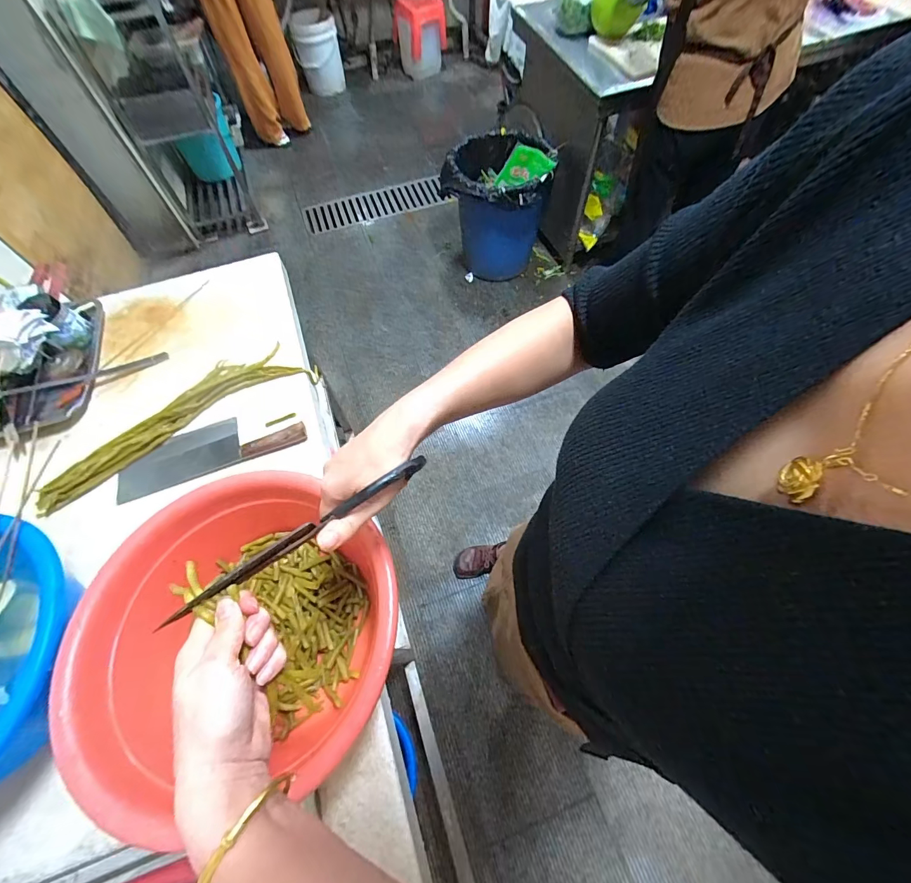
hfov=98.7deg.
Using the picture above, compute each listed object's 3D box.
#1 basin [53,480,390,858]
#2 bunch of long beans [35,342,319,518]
[{"bbox_3d":[-0.225,0.215,0.445,0.311,0.151,0.303,-1,62,2],"label":"basin"},{"bbox_3d":[-0.464,-0.051,0.665,0.442,0.026,0.124,-30,65,-13],"label":"bunch of long beans"}]

